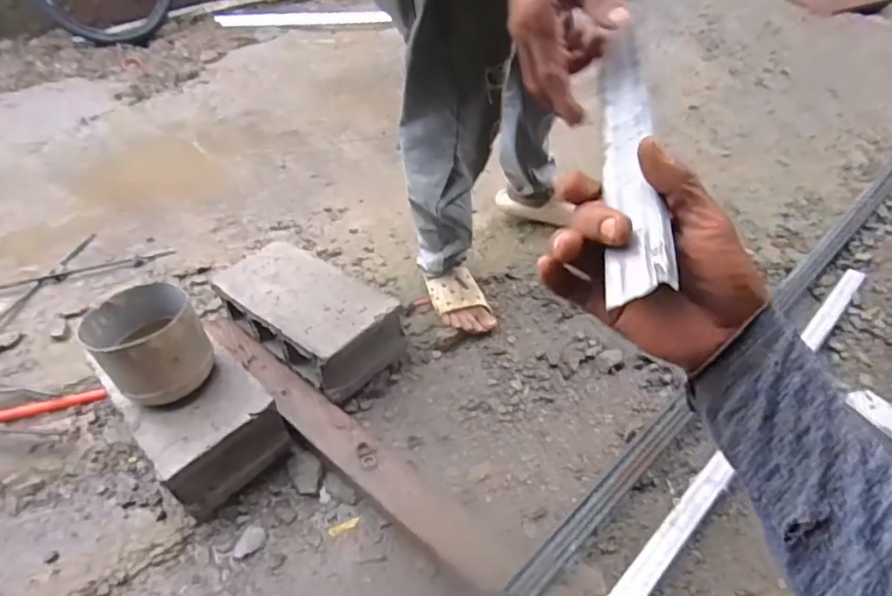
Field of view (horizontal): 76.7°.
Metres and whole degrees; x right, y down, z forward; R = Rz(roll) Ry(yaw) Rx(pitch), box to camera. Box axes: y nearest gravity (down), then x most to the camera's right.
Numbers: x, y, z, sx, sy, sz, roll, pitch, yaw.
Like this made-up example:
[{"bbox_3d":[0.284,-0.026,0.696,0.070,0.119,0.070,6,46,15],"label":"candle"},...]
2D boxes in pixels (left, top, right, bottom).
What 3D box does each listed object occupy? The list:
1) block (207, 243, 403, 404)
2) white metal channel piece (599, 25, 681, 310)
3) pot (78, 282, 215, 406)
[{"bbox_3d":[-0.286,0.025,1.156,0.385,0.113,0.203,29,53,31],"label":"block"},{"bbox_3d":[0.119,-0.096,0.367,0.034,0.014,0.238,-29,39,40],"label":"white metal channel piece"},{"bbox_3d":[-0.480,0.075,0.923,0.151,0.129,0.151,-3,44,2],"label":"pot"}]

